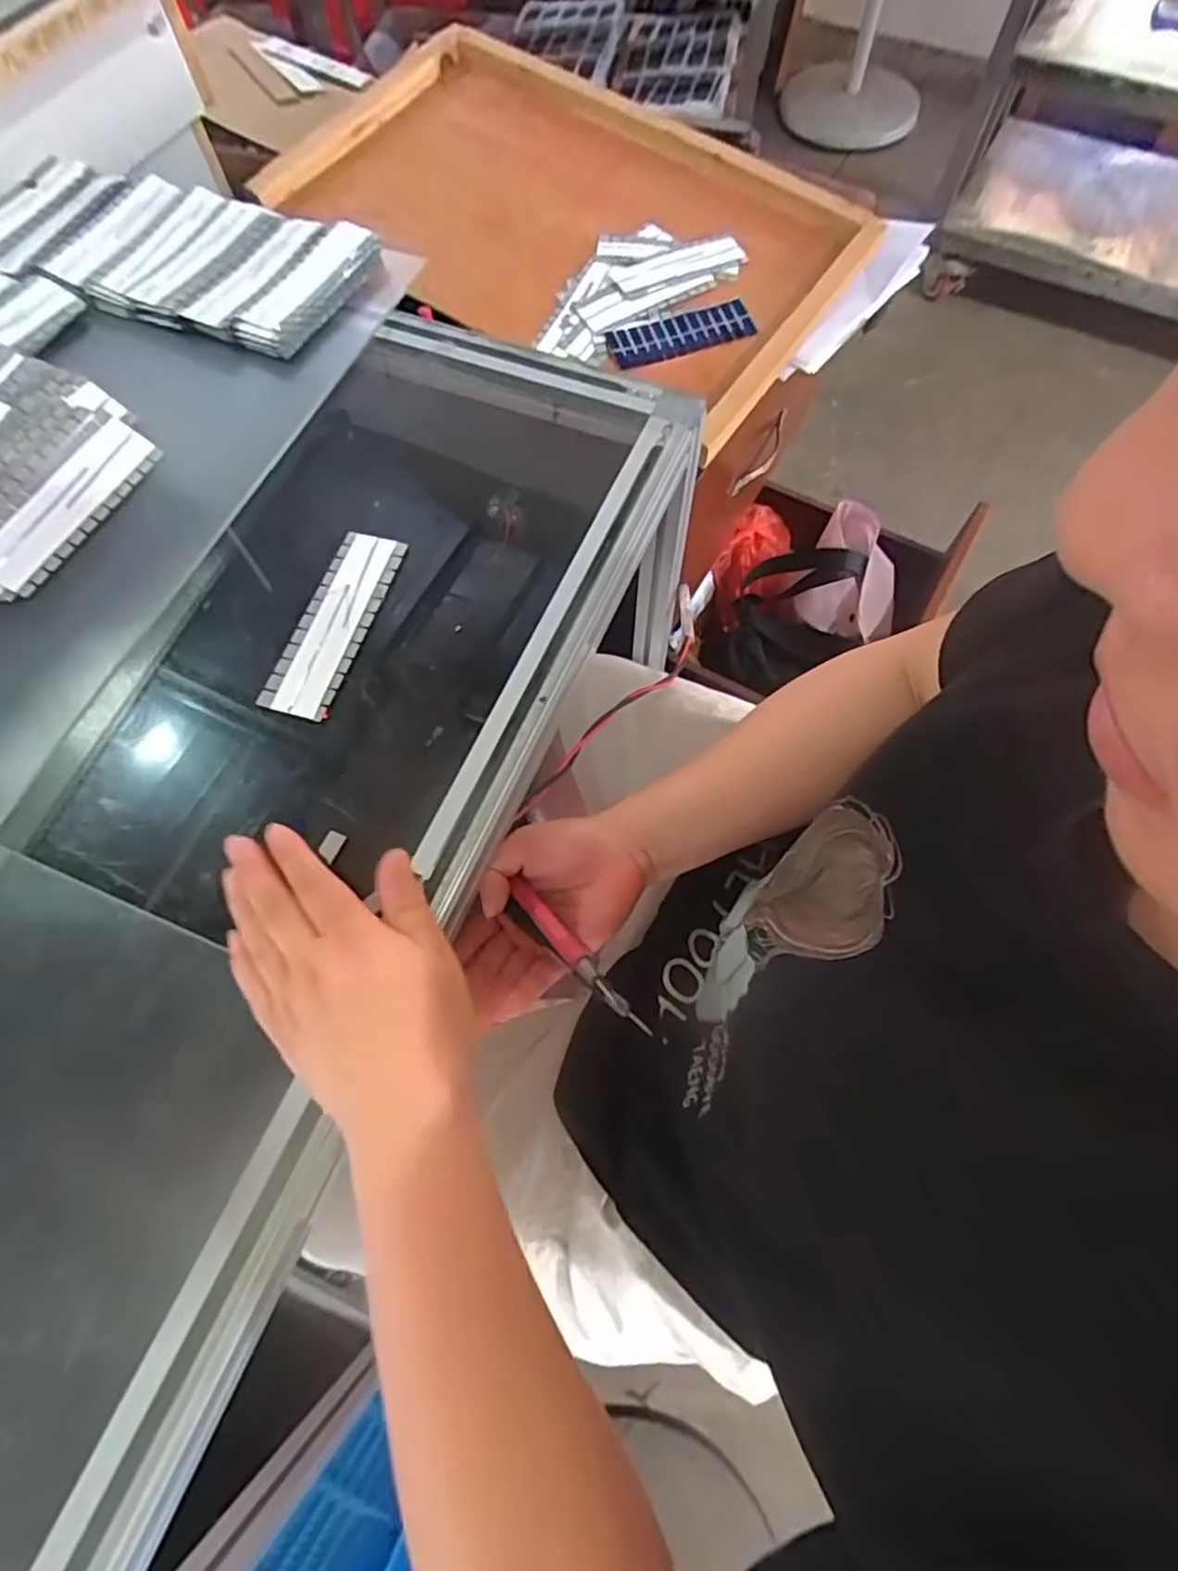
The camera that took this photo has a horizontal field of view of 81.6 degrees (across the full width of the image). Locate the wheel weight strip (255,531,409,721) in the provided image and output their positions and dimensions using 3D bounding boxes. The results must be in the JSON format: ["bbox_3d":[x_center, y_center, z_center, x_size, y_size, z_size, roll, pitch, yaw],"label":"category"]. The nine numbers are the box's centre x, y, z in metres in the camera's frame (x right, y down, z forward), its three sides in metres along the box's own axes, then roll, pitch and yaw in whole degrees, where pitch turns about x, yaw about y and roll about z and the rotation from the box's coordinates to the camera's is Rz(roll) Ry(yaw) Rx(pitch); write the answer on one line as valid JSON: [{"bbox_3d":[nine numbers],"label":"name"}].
[{"bbox_3d":[-0.146,-0.096,0.392,0.040,0.009,0.122,17,68,5],"label":"wheel weight strip"}]

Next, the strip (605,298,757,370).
[{"bbox_3d":[0.075,-0.371,0.560,0.121,0.005,0.040,-19,81,-8],"label":"strip"}]

